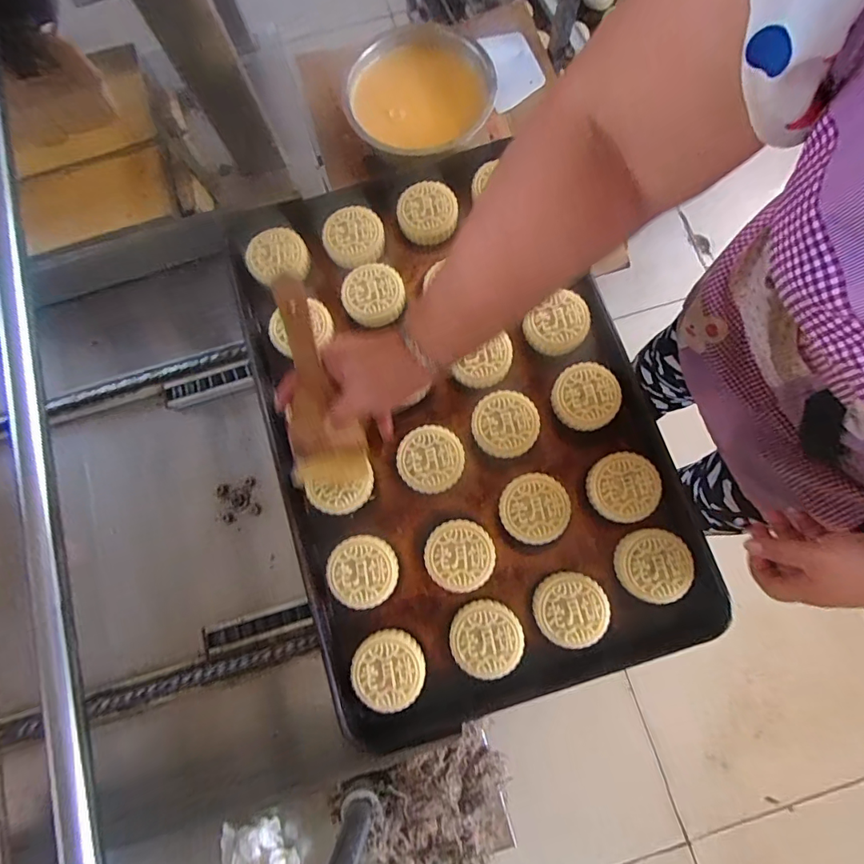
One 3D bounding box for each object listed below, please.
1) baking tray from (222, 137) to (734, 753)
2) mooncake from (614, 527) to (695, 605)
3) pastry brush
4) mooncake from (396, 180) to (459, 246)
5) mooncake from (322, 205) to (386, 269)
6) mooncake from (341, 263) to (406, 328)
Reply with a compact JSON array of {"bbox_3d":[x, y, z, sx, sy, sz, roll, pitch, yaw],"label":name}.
[{"bbox_3d":[0.018,-0.021,0.516,0.394,0.039,0.586,-20,79,-1],"label":"baking tray"},{"bbox_3d":[0.224,0.134,0.471,0.069,0.021,0.070,-17,78,-3],"label":"mooncake"},{"bbox_3d":[-0.108,-0.033,0.422,0.076,0.214,0.015,-5,40,-1],"label":"pastry brush"},{"bbox_3d":[-0.005,-0.266,0.567,0.071,0.029,0.066,0,78,0],"label":"mooncake"},{"bbox_3d":[-0.095,-0.236,0.560,0.071,0.025,0.067,-24,79,-5],"label":"mooncake"},{"bbox_3d":[-0.069,-0.162,0.548,0.070,0.025,0.066,0,78,0],"label":"mooncake"}]

